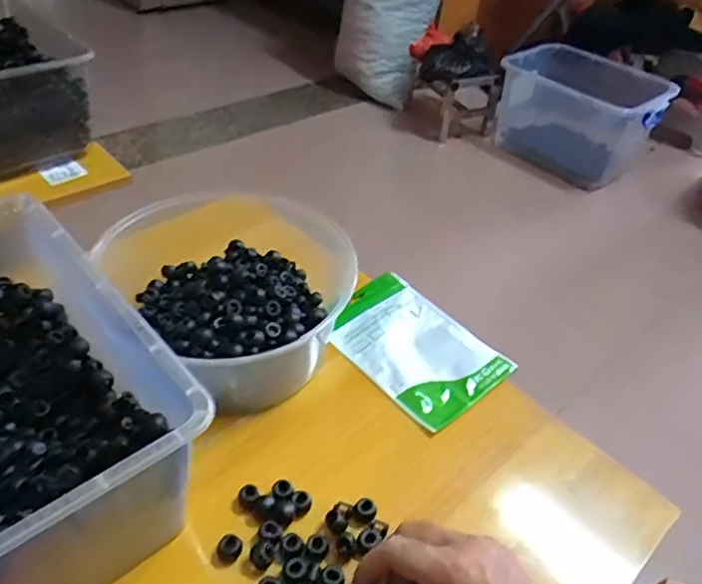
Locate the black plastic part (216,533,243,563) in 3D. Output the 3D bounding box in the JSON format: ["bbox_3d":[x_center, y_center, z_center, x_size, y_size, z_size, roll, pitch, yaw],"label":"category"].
[{"bbox_3d":[-0.088,0.187,0.436,0.016,0.012,0.016,3,42,-2],"label":"black plastic part"}]

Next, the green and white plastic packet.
[{"bbox_3d":[0.062,0.055,0.598,0.117,0.012,0.169,-35,58,-27],"label":"green and white plastic packet"}]

